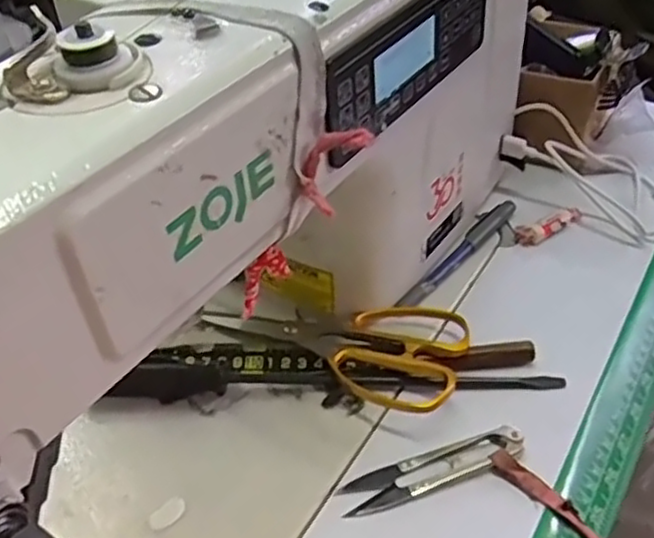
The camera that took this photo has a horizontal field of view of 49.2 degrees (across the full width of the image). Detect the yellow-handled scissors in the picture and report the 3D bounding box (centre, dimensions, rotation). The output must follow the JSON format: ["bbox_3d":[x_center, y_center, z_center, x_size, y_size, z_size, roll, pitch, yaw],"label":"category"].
[{"bbox_3d":[0.004,0.041,0.441,0.161,0.018,0.082,16,47,21],"label":"yellow-handled scissors"}]

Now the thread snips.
[{"bbox_3d":[0.056,0.104,0.375,0.099,0.011,0.022,-14,44,-10],"label":"thread snips"}]

